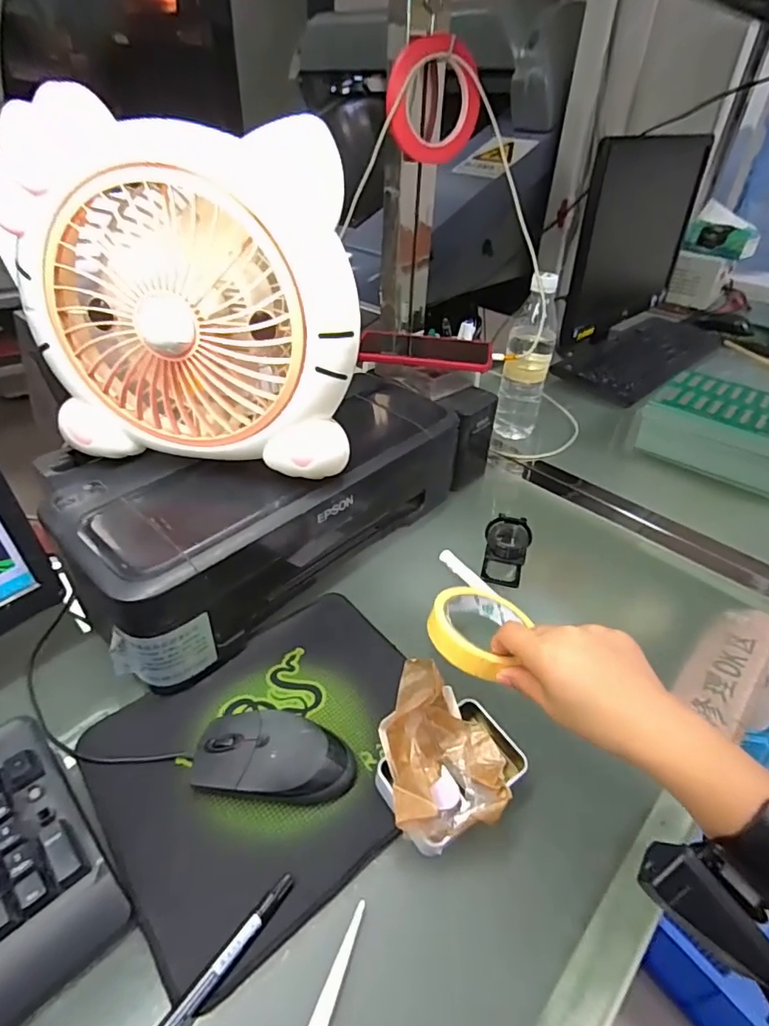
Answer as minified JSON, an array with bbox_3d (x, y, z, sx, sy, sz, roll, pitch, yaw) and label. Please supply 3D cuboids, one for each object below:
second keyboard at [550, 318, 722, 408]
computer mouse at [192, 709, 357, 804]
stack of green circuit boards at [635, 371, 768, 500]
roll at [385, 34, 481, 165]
[{"bbox_3d":[0.505,-0.323,1.021,0.168,0.024,0.464,32,47,31],"label":"second keyboard"},{"bbox_3d":[-0.079,0.175,0.378,0.110,0.036,0.055,2,38,-1],"label":"computer mouse"},{"bbox_3d":[0.489,-0.124,0.742,0.217,0.068,0.173,23,43,24],"label":"stack of green circuit boards"},{"bbox_3d":[0.057,-0.472,0.603,0.111,0.112,0.021,-8,39,-13],"label":"roll"}]

